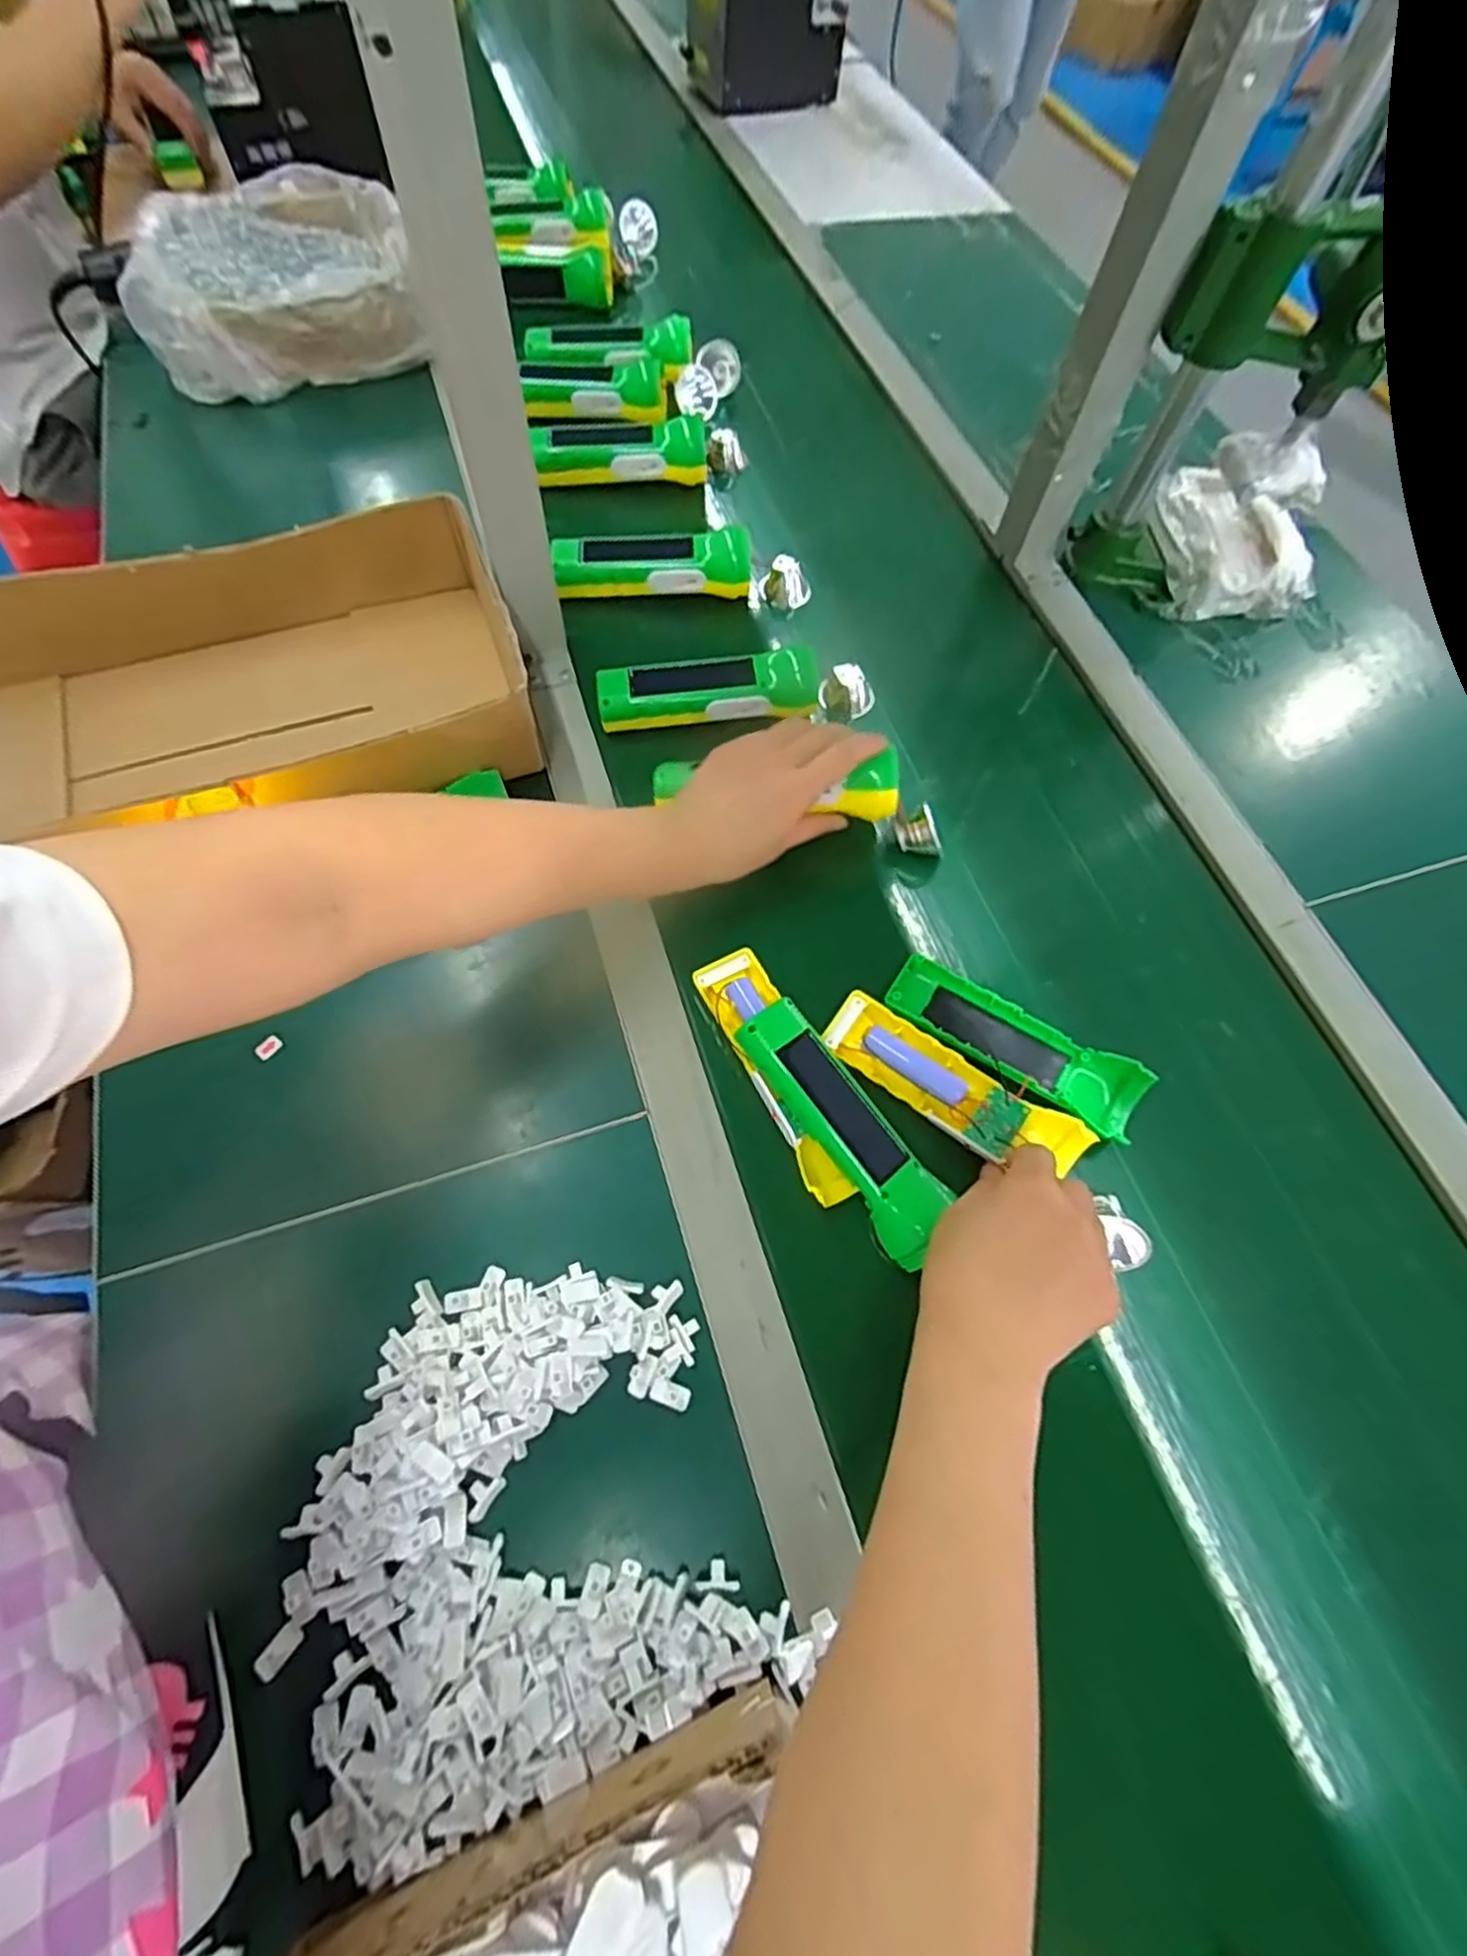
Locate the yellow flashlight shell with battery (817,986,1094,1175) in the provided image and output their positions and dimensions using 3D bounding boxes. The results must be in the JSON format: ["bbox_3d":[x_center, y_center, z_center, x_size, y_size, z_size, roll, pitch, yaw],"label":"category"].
[{"bbox_3d":[0.129,0.066,0.443,0.159,0.021,0.045,30,67,14],"label":"yellow flashlight shell with battery"}]

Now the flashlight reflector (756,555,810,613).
[{"bbox_3d":[0.045,-0.341,0.643,0.043,0.043,0.022,2,68,-2],"label":"flashlight reflector"}]

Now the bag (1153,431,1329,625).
[{"bbox_3d":[0.423,-0.374,0.623,0.142,0.114,0.123,34,68,13],"label":"bag"}]

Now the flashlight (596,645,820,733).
[{"bbox_3d":[-0.017,-0.219,0.564,0.167,0.039,0.046,-4,68,-4],"label":"flashlight"}]

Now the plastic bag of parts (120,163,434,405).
[{"bbox_3d":[-0.440,-0.681,0.727,0.249,0.085,0.229,-17,70,-9],"label":"plastic bag of parts"}]

